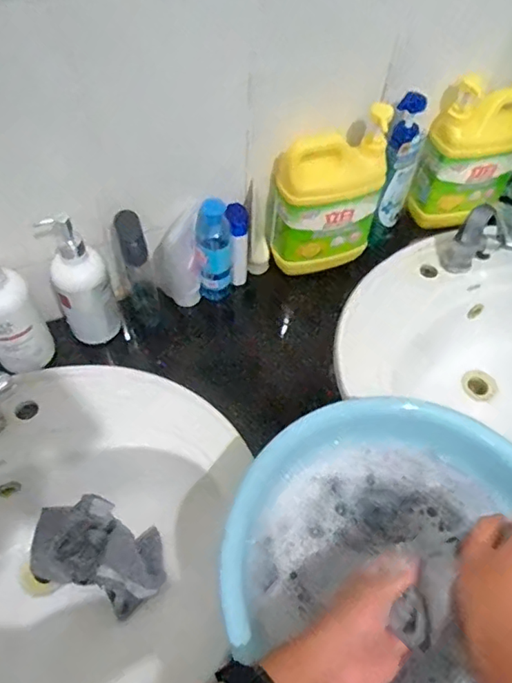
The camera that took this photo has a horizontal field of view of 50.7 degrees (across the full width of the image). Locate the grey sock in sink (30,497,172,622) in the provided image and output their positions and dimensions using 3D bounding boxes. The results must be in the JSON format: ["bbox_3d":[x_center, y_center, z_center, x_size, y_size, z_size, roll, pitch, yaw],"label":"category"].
[{"bbox_3d":[-0.199,0.260,0.678,0.187,0.088,0.115,22,57,12],"label":"grey sock in sink"}]

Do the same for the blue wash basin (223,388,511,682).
[{"bbox_3d":[0.157,0.230,0.533,0.332,0.135,0.344,2,55,-2],"label":"blue wash basin"}]

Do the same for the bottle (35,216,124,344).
[{"bbox_3d":[-0.224,-0.081,0.691,0.069,0.181,0.072,-14,57,-13],"label":"bottle"}]

